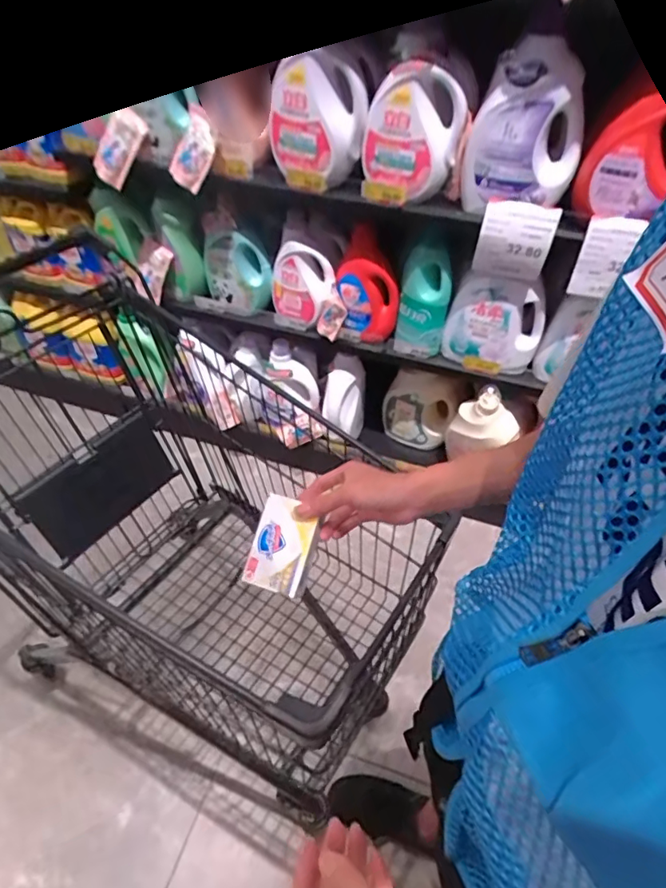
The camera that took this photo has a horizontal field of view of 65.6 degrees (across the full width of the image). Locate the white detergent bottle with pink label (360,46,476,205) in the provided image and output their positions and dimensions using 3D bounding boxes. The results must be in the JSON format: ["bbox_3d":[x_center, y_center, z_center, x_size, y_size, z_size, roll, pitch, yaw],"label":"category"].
[{"bbox_3d":[0.176,-0.676,1.112,0.214,0.256,0.141,7,46,5],"label":"white detergent bottle with pink label"}]

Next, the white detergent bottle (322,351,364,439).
[{"bbox_3d":[0.040,-0.158,1.660,0.121,0.335,0.111,7,46,5],"label":"white detergent bottle"}]

